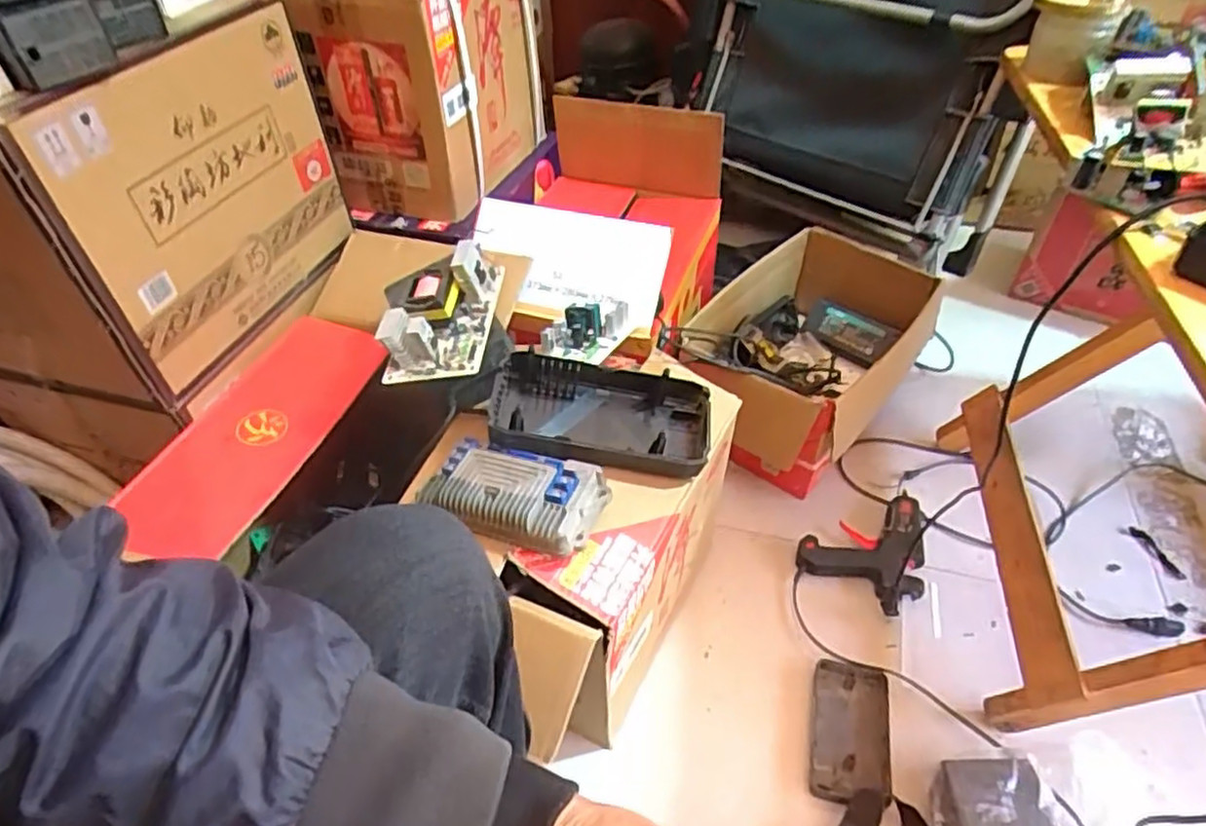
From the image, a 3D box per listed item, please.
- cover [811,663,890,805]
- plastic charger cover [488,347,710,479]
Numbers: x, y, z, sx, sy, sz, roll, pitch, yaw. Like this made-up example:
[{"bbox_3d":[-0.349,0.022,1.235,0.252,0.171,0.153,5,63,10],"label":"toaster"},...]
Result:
[{"bbox_3d":[0.281,0.359,0.791,0.081,0.016,0.160,10,46,12],"label":"cover"},{"bbox_3d":[-0.001,0.007,0.728,0.225,0.071,0.122,0,45,1],"label":"plastic charger cover"}]

